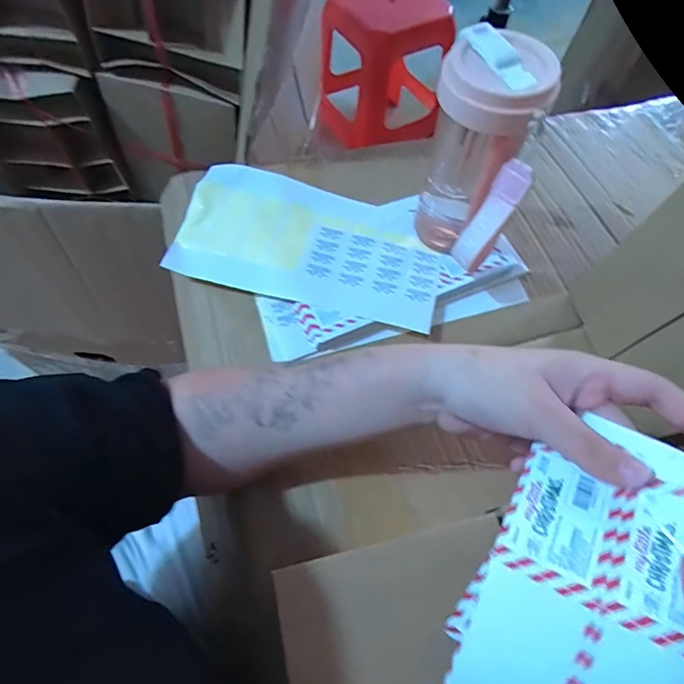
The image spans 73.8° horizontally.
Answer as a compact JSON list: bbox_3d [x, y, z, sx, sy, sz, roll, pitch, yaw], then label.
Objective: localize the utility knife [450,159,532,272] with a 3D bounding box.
[{"bbox_3d":[0.124,-0.104,0.383,0.027,0.099,0.013,41,44,17],"label":"utility knife"}]

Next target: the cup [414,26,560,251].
[{"bbox_3d":[0.109,-0.152,0.397,0.078,0.188,0.082,21,63,8],"label":"cup"}]

